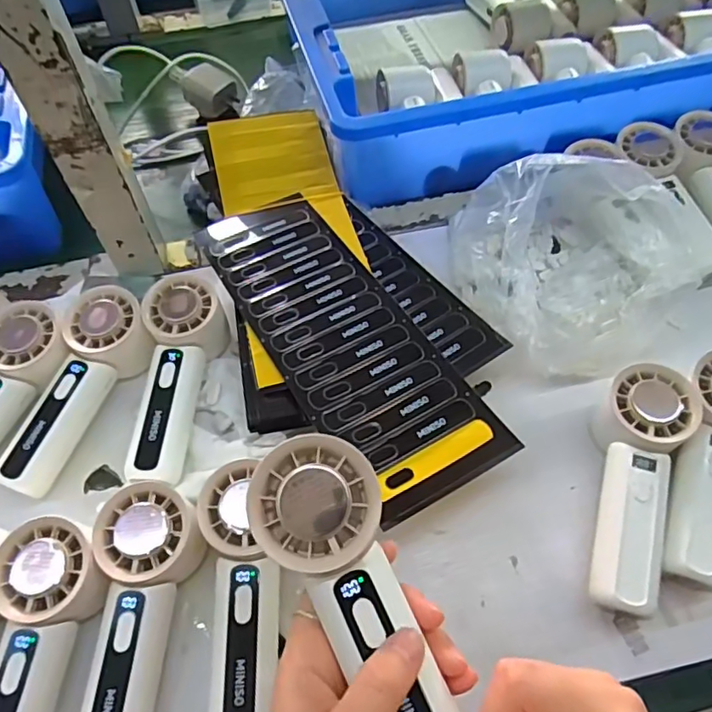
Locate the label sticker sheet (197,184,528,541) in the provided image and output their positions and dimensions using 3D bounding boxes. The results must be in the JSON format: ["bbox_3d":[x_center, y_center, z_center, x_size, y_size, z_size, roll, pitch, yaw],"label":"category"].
[{"bbox_3d":[-0.017,-0.023,0.431,0.102,0.005,0.301,-26,56,-17],"label":"label sticker sheet"}]

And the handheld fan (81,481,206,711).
[{"bbox_3d":[-0.126,0.156,0.334,0.060,0.040,0.157,2,69,2],"label":"handheld fan"}]

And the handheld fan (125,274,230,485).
[{"bbox_3d":[-0.128,0.017,0.419,0.053,0.052,0.152,-3,56,0],"label":"handheld fan"}]

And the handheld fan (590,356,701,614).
[{"bbox_3d":[0.173,0.082,0.366,0.054,0.057,0.149,20,59,15],"label":"handheld fan"}]

